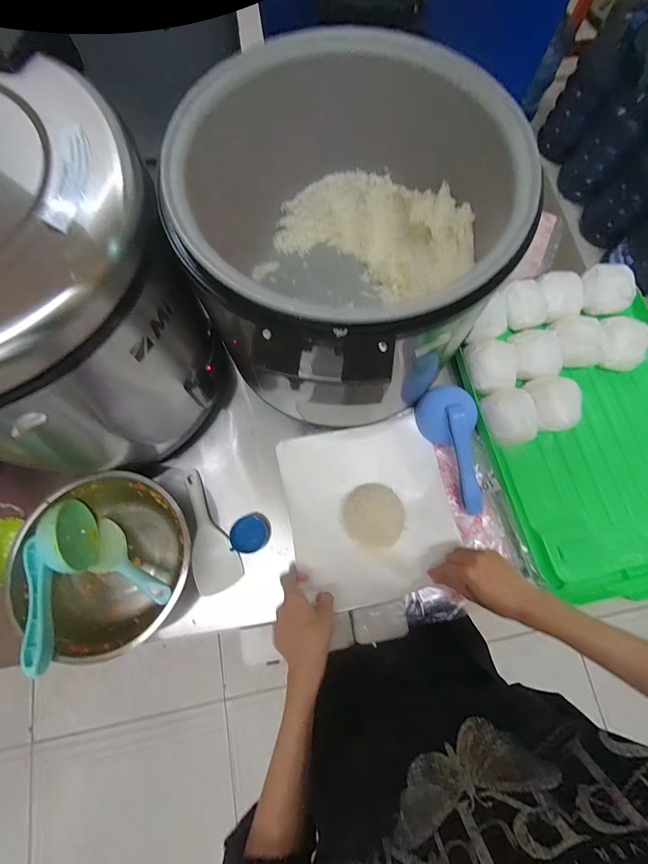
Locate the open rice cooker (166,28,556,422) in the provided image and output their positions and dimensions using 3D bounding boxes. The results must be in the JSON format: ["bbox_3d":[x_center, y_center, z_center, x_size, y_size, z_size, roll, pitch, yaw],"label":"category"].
[{"bbox_3d":[0.024,-0.211,0.484,0.347,0.314,0.339,0,75,-1],"label":"open rice cooker"}]

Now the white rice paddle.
[{"bbox_3d":[-0.172,0.144,0.539,0.069,0.024,0.181,-16,76,-5],"label":"white rice paddle"}]

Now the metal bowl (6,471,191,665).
[{"bbox_3d":[-0.296,0.177,0.506,0.221,0.089,0.217,0,75,-1],"label":"metal bowl"}]

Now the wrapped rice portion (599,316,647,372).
[{"bbox_3d":[0.514,-0.155,0.609,0.083,0.054,0.091,0,75,-1],"label":"wrapped rice portion"}]

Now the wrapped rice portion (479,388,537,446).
[{"bbox_3d":[0.297,-0.022,0.577,0.077,0.048,0.088,-12,75,-4],"label":"wrapped rice portion"}]

